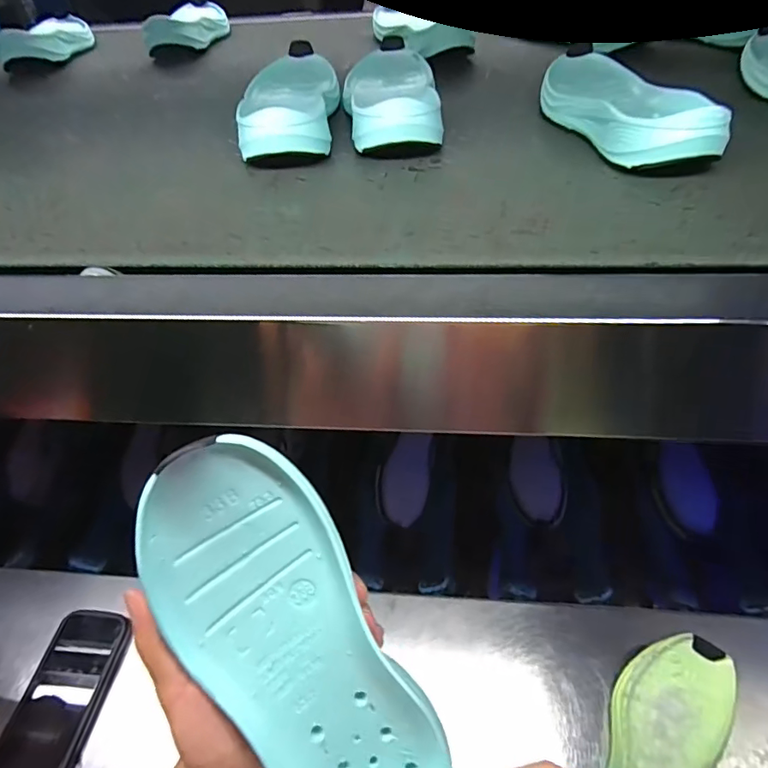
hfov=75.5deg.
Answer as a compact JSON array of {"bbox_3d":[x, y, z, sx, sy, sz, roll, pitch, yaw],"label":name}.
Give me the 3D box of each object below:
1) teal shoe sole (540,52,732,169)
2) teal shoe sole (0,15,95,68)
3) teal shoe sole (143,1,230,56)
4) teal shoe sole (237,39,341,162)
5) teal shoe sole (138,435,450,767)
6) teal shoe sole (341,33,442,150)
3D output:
[{"bbox_3d":[0.198,-0.238,0.419,0.090,0.042,0.230,-10,46,-4],"label":"teal shoe sole"},{"bbox_3d":[-0.483,-0.511,0.731,0.071,0.045,0.214,-9,48,-2],"label":"teal shoe sole"},{"bbox_3d":[-0.279,-0.531,0.733,0.092,0.045,0.224,-4,46,1],"label":"teal shoe sole"},{"bbox_3d":[-0.092,-0.272,0.474,0.083,0.042,0.222,-4,46,1],"label":"teal shoe sole"},{"bbox_3d":[-0.040,0.134,0.241,0.082,0.029,0.224,-31,96,-23],"label":"teal shoe sole"},{"bbox_3d":[0.005,-0.278,0.474,0.084,0.041,0.228,-3,46,2],"label":"teal shoe sole"}]

